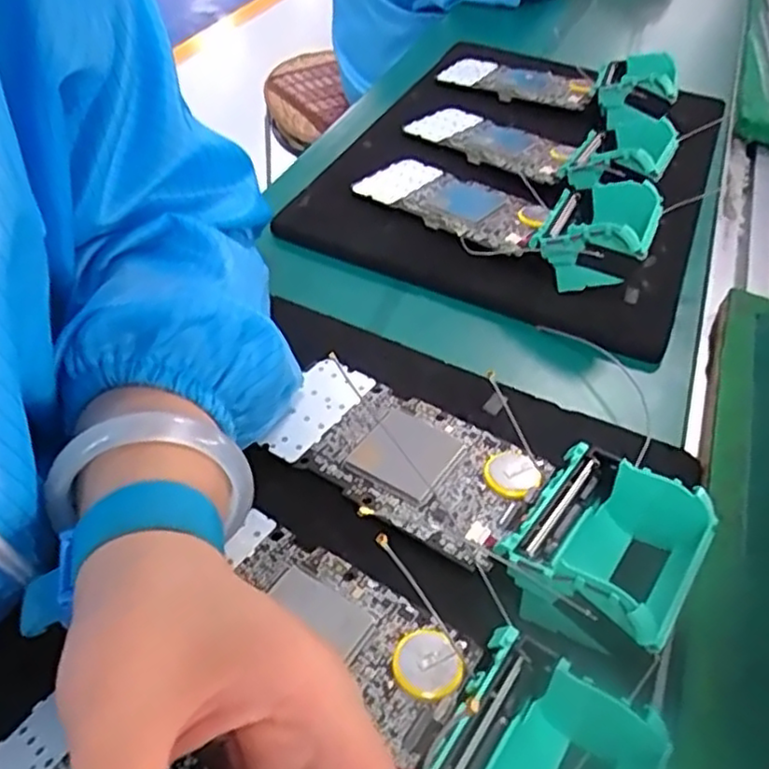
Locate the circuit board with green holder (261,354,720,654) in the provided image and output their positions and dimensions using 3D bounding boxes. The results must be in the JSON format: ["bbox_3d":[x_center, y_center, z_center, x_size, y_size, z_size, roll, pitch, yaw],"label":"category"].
[{"bbox_3d":[0.033,0.039,0.283,0.186,0.045,0.067,31,55,18],"label":"circuit board with green holder"}]

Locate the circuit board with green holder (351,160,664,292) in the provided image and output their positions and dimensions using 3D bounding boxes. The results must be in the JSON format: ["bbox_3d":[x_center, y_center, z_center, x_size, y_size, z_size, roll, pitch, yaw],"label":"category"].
[{"bbox_3d":[0.071,-0.115,0.420,0.188,0.055,0.090,23,53,12],"label":"circuit board with green holder"}]

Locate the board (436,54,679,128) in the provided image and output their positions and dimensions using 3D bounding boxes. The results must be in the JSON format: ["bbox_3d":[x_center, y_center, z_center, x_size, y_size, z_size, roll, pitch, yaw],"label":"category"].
[{"bbox_3d":[0.139,-0.252,0.542,0.187,0.048,0.068,31,55,18],"label":"board"}]

